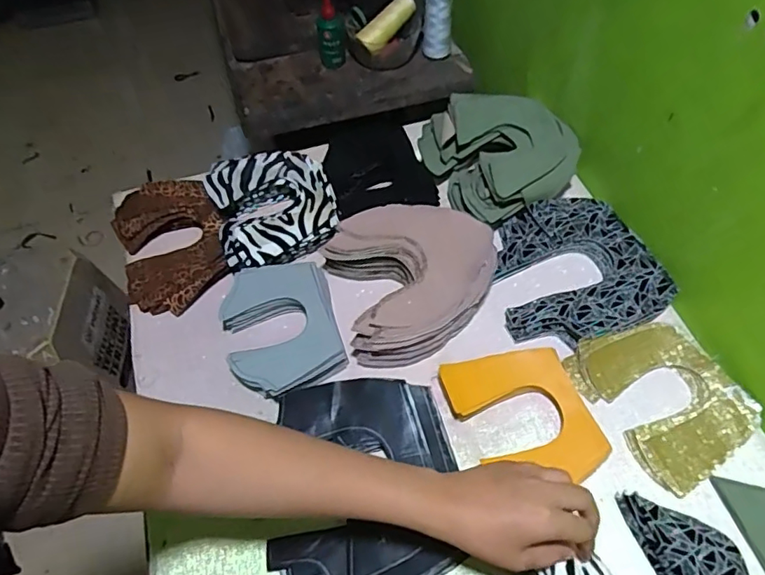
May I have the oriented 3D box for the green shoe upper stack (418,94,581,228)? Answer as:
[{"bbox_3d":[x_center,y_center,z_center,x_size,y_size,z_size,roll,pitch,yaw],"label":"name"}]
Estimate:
[{"bbox_3d":[0.161,-0.177,0.708,0.190,0.067,0.171,-15,57,-8],"label":"green shoe upper stack"}]

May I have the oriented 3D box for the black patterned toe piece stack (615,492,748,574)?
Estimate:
[{"bbox_3d":[0.277,0.246,0.471,0.073,0.014,0.146,-17,55,-6],"label":"black patterned toe piece stack"}]

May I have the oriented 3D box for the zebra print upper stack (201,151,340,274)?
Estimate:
[{"bbox_3d":[-0.138,-0.104,0.682,0.151,0.039,0.158,-15,55,-5],"label":"zebra print upper stack"}]

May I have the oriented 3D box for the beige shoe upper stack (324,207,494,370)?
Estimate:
[{"bbox_3d":[0.037,-0.013,0.626,0.181,0.060,0.175,-15,55,-5],"label":"beige shoe upper stack"}]

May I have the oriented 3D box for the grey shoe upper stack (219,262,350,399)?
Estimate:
[{"bbox_3d":[-0.115,0.042,0.609,0.130,0.034,0.161,-21,56,-9],"label":"grey shoe upper stack"}]

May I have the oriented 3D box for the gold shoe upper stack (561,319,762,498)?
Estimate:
[{"bbox_3d":[0.291,0.109,0.554,0.132,0.022,0.162,-26,57,-12],"label":"gold shoe upper stack"}]

